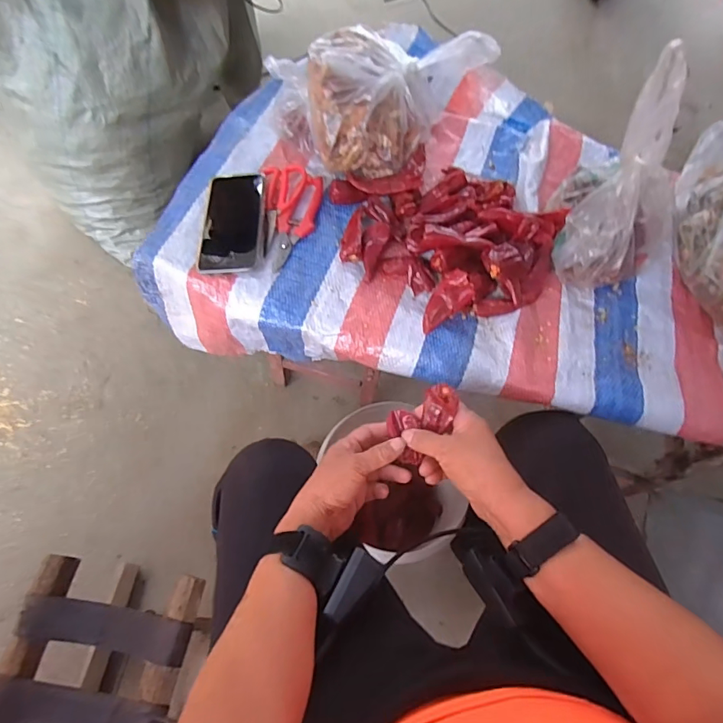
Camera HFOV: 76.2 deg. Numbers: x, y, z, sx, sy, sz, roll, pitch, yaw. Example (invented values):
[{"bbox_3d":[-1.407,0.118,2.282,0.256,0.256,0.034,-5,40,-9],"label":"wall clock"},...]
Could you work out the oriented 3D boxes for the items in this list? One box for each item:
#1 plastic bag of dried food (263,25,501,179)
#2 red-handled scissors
[{"bbox_3d":[0.022,-0.394,0.670,0.195,0.118,0.270,41,69,16],"label":"plastic bag of dried food"},{"bbox_3d":[-0.090,-0.197,0.621,0.078,0.021,0.159,-5,64,-5],"label":"red-handled scissors"}]

